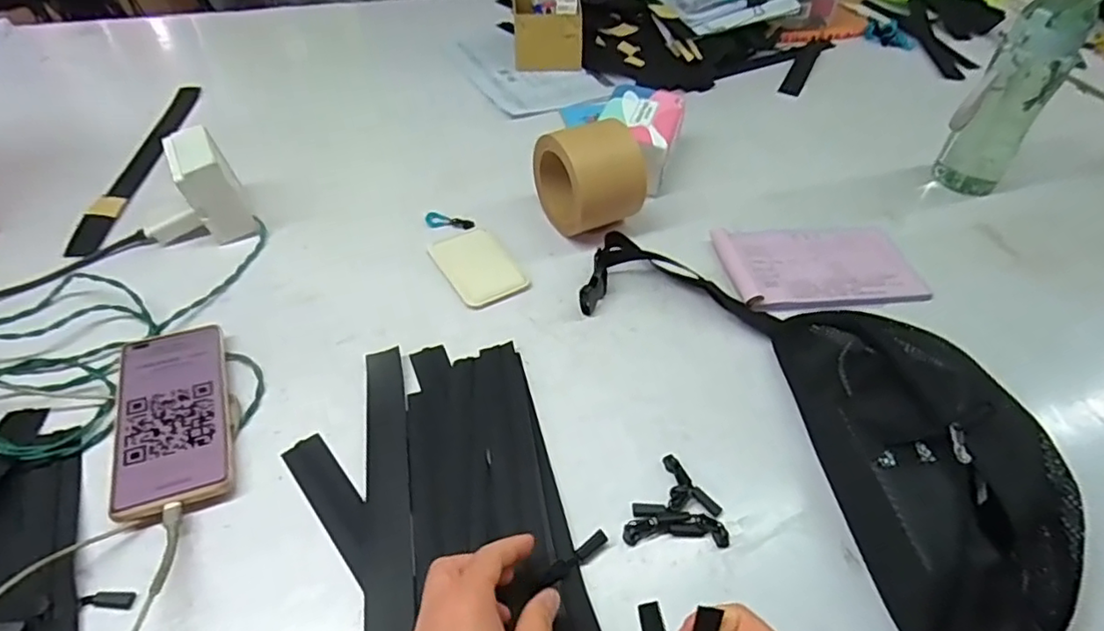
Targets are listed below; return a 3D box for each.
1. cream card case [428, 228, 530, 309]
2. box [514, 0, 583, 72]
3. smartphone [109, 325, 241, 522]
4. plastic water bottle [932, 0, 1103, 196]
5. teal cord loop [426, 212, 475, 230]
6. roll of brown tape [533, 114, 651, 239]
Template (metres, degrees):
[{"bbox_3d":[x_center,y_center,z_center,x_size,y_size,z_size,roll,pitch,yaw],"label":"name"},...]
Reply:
[{"bbox_3d":[-0.074,-0.050,0.614,0.068,0.004,0.100,-23,51,-22],"label":"cream card case"},{"bbox_3d":[-0.011,-0.442,0.936,0.103,0.084,0.133,-2,47,-4],"label":"box"},{"bbox_3d":[-0.293,0.075,0.479,0.080,0.014,0.168,-13,49,-20],"label":"smartphone"},{"bbox_3d":[0.496,-0.228,0.673,0.075,0.221,0.062,30,52,24],"label":"plastic water bottle"},{"bbox_3d":[-0.112,-0.101,0.667,0.053,0.004,0.022,12,47,9],"label":"teal cord loop"},{"bbox_3d":[0.037,-0.143,0.637,0.068,0.116,0.117,-21,51,-21],"label":"roll of brown tape"}]

